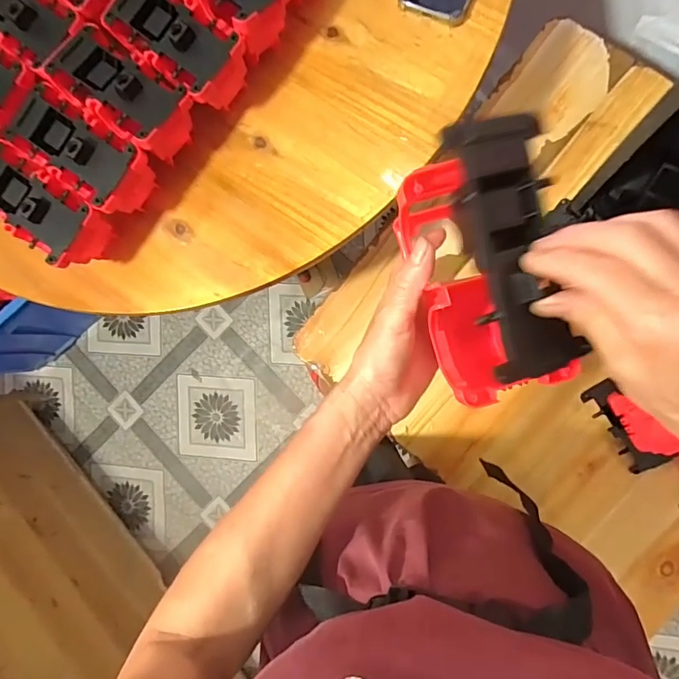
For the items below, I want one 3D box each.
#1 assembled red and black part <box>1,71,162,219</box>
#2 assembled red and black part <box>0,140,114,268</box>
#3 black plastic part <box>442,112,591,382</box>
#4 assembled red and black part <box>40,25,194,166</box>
[{"bbox_3d":[-0.296,-0.218,0.562,0.174,0.097,0.083,38,92,8],"label":"assembled red and black part"},{"bbox_3d":[-0.343,-0.154,0.559,0.160,0.090,0.085,36,92,8],"label":"assembled red and black part"},{"bbox_3d":[0.102,-0.052,0.278,0.056,0.035,0.146,-13,93,7],"label":"black plastic part"},{"bbox_3d":[-0.242,-0.276,0.555,0.160,0.098,0.081,39,92,8],"label":"assembled red and black part"}]

